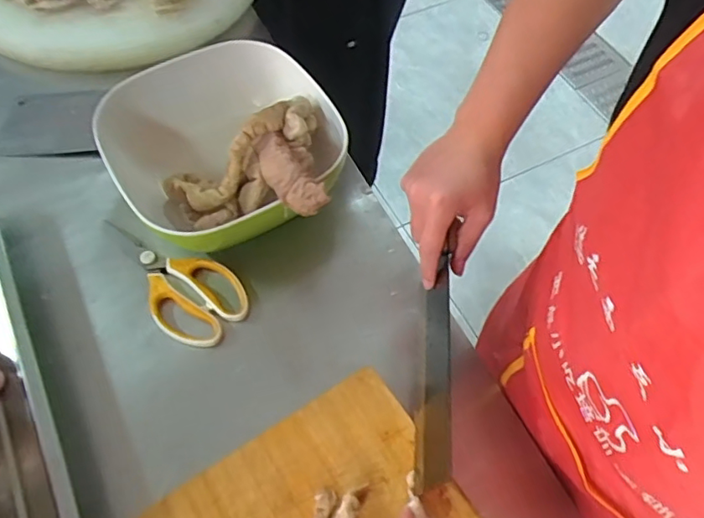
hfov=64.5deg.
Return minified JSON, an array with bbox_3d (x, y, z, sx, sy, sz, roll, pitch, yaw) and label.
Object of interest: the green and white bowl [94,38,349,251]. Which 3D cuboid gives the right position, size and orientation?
[{"bbox_3d":[-0.146,-0.127,0.656,0.245,0.094,0.262,-27,65,-17],"label":"green and white bowl"}]

